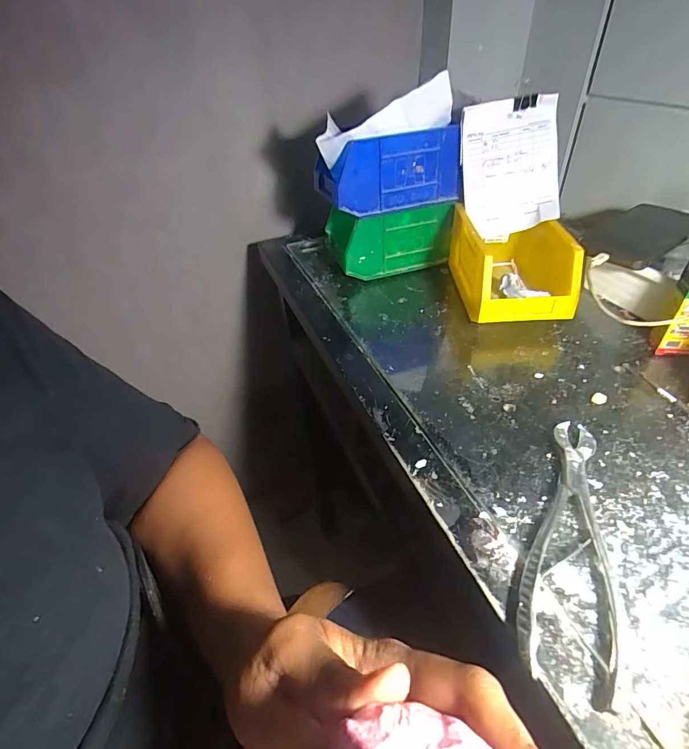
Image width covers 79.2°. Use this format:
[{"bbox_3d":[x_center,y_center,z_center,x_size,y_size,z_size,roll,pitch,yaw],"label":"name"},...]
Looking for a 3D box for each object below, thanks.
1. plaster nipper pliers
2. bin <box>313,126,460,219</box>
[{"bbox_3d":[0.154,0.105,0.287,0.051,0.013,0.196,13,45,20],"label":"plaster nipper pliers"},{"bbox_3d":[0.052,-0.253,0.512,0.163,0.082,0.090,-19,43,-15],"label":"bin"}]

